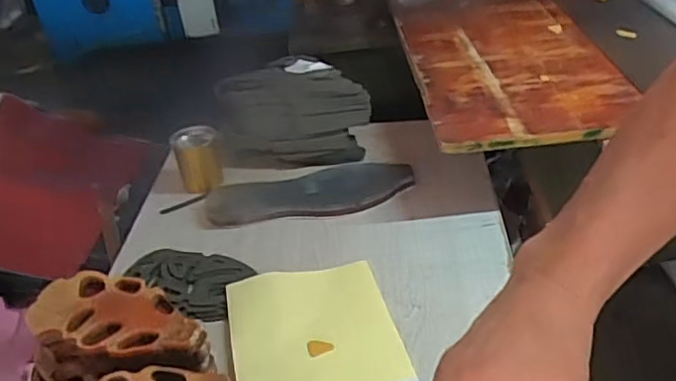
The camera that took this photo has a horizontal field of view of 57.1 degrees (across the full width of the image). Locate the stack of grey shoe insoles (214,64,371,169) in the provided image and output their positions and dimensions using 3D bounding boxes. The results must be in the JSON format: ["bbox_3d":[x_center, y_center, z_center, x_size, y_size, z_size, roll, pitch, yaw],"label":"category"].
[{"bbox_3d":[-0.080,-0.134,1.093,0.262,0.160,0.112,-7,35,-1],"label":"stack of grey shoe insoles"}]

